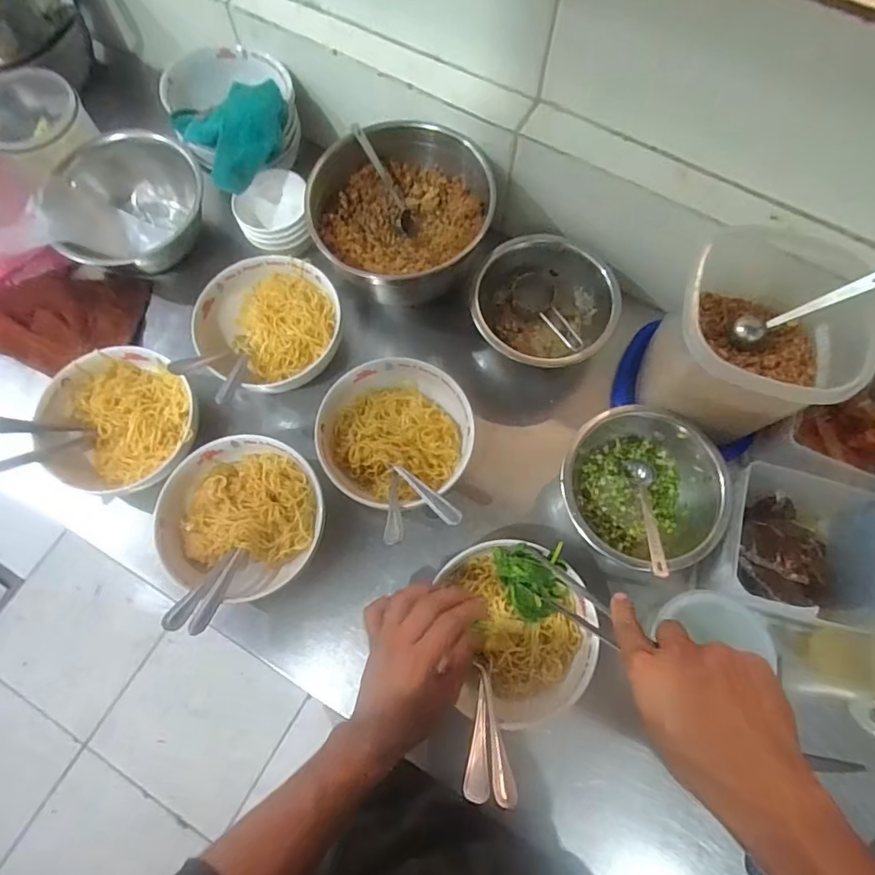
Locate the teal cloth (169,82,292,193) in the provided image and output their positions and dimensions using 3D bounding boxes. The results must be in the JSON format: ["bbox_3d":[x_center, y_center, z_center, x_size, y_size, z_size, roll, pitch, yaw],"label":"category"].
[{"bbox_3d":[-0.227,-0.356,0.613,0.119,0.060,0.102,-36,75,-11],"label":"teal cloth"}]

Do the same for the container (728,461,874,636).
[{"bbox_3d":[0.364,0.108,0.556,0.140,0.093,0.155,15,73,5],"label":"container"}]

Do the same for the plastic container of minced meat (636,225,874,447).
[{"bbox_3d":[0.315,-0.092,0.569,0.162,0.189,0.159,27,74,9],"label":"plastic container of minced meat"}]

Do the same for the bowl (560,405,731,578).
[{"bbox_3d":[0.216,0.059,0.577,0.163,0.073,0.162,0,72,0],"label":"bowl"}]

